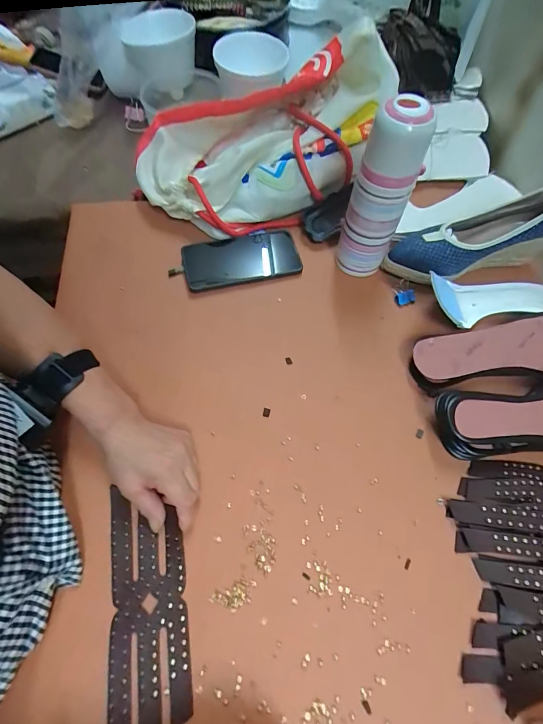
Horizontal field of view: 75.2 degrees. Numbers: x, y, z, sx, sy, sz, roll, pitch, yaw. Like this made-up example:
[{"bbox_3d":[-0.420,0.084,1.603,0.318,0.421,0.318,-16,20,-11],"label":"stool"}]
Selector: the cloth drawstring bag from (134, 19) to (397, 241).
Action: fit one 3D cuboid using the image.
[{"bbox_3d":[-0.015,-0.321,0.499,0.353,0.150,0.205,-14,65,-5],"label":"cloth drawstring bag"}]

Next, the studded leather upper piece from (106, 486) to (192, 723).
[{"bbox_3d":[-0.114,0.230,0.323,0.070,0.010,0.210,-9,67,-3],"label":"studded leather upper piece"}]

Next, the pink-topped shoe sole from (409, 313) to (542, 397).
[{"bbox_3d":[0.288,-0.009,0.425,0.235,0.030,0.079,-10,64,-3],"label":"pink-topped shoe sole"}]

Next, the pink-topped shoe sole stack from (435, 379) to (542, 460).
[{"bbox_3d":[0.294,0.060,0.388,0.220,0.050,0.077,-3,64,0],"label":"pink-topped shoe sole stack"}]

